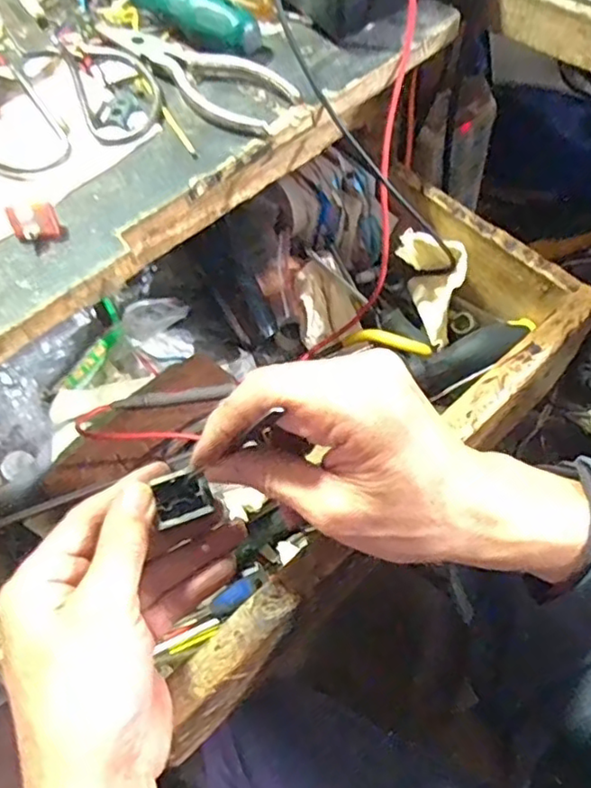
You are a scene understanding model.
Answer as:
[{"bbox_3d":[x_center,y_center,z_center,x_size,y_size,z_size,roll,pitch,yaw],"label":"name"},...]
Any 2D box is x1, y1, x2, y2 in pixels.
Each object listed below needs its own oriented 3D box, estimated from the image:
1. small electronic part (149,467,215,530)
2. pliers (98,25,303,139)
[{"bbox_3d":[-0.057,0.054,0.315,0.027,0.014,0.025,-20,60,-8],"label":"small electronic part"},{"bbox_3d":[-0.065,-0.200,0.380,0.145,0.006,0.044,37,68,22],"label":"pliers"}]

